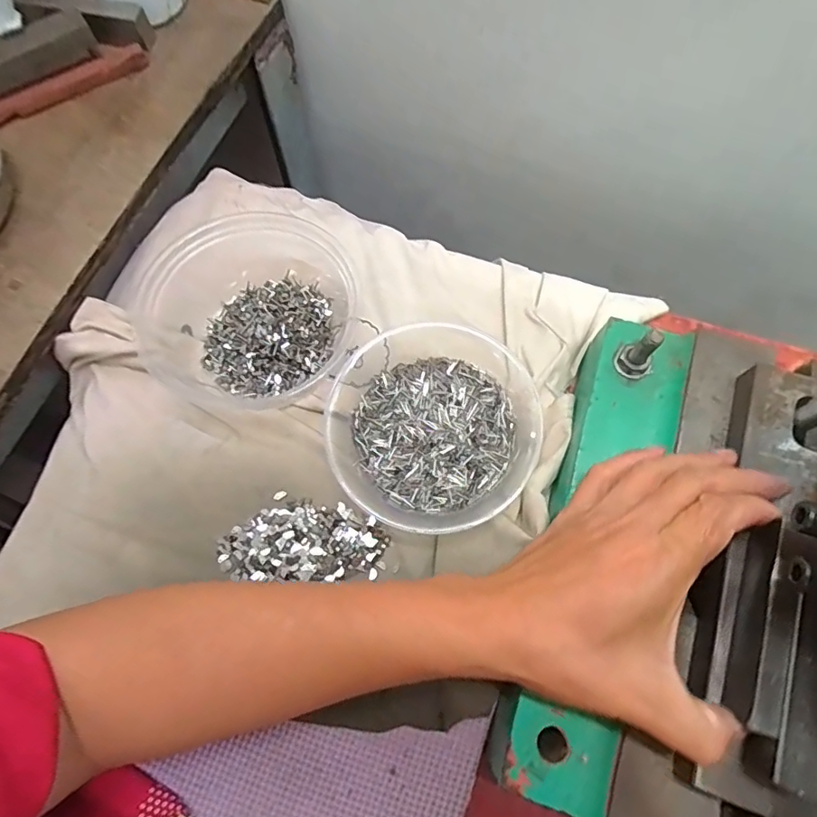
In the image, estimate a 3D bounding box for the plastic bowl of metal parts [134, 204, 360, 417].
[{"bbox_3d":[-0.096,-0.077,0.352,0.139,0.046,0.158,24,74,8],"label":"plastic bowl of metal parts"}]

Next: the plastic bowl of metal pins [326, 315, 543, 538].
[{"bbox_3d":[0.016,0.011,0.324,0.123,0.046,0.121,0,72,1],"label":"plastic bowl of metal pins"}]

